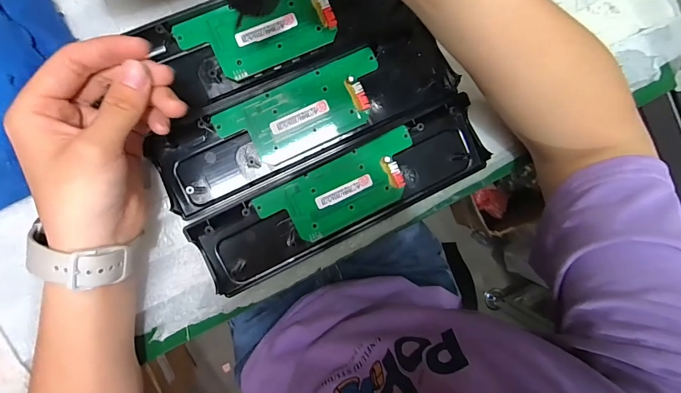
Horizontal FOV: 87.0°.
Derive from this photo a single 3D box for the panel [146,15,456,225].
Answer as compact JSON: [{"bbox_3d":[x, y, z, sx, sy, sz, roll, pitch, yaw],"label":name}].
[{"bbox_3d":[-0.027,-0.066,0.287,0.246,0.012,0.071,-26,98,-5],"label":"panel"}]

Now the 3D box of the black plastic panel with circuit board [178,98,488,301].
[{"bbox_3d":[0.006,0.001,0.296,0.245,0.017,0.066,-26,98,-5],"label":"black plastic panel with circuit board"}]

